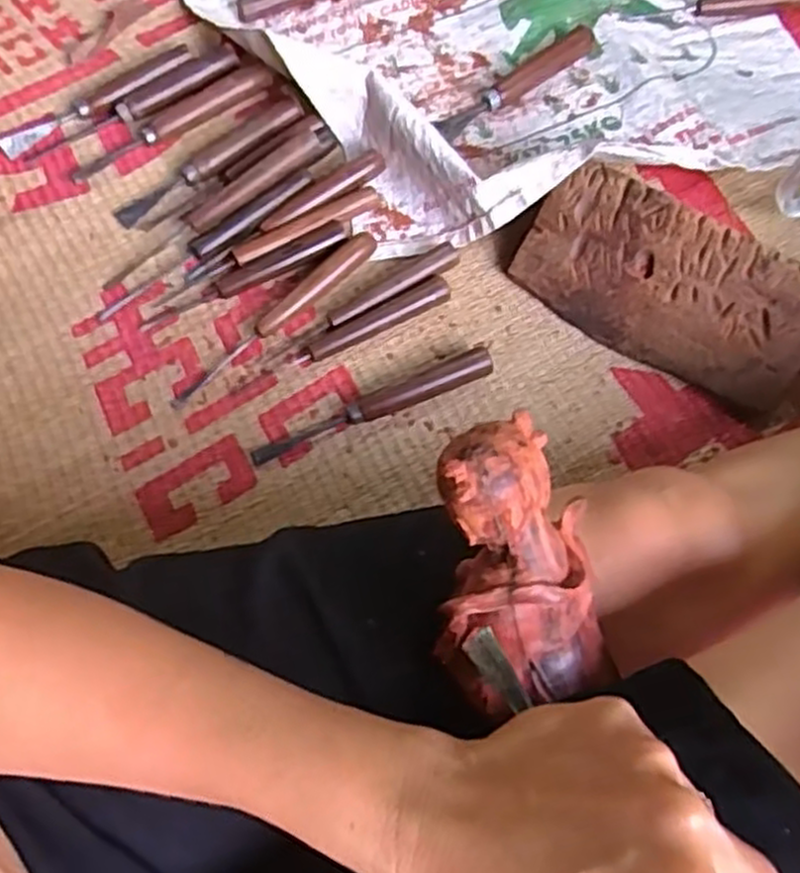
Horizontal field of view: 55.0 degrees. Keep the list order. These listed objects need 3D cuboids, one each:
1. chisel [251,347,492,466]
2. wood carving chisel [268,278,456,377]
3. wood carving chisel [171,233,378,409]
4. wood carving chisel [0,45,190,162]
[{"bbox_3d":[-0.019,-0.022,0.530,0.174,0.020,0.021,-19,70,-7],"label":"chisel"},{"bbox_3d":[-0.030,-0.078,0.552,0.142,0.017,0.014,-25,70,-9],"label":"wood carving chisel"},{"bbox_3d":[-0.089,-0.086,0.555,0.188,0.014,0.017,-43,74,-15],"label":"wood carving chisel"},{"bbox_3d":[-0.249,-0.276,0.630,0.171,0.013,0.024,-33,72,-12],"label":"wood carving chisel"}]

